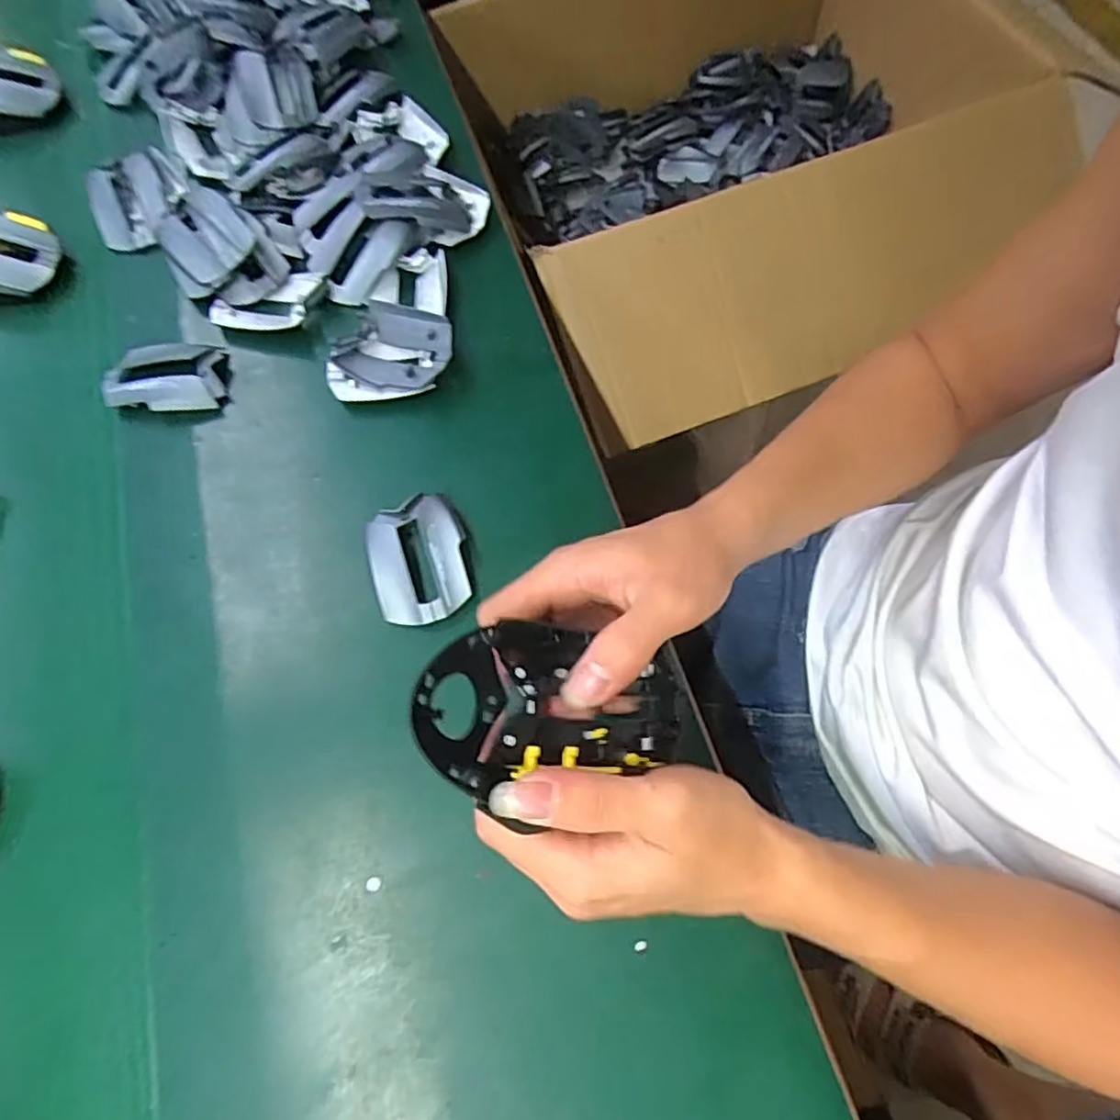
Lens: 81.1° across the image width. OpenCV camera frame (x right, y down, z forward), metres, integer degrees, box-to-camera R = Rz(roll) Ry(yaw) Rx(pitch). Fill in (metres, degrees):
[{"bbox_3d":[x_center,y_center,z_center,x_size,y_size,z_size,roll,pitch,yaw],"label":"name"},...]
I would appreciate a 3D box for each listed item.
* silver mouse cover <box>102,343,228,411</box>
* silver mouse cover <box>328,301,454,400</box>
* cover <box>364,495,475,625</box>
[{"bbox_3d":[-0.269,-0.124,0.447,0.079,0.020,0.057,0,69,4],"label":"silver mouse cover"},{"bbox_3d":[-0.113,-0.137,0.443,0.077,0.027,0.069,20,71,11],"label":"silver mouse cover"},{"bbox_3d":[-0.084,-0.001,0.389,0.056,0.012,0.076,-16,69,-3],"label":"cover"}]

